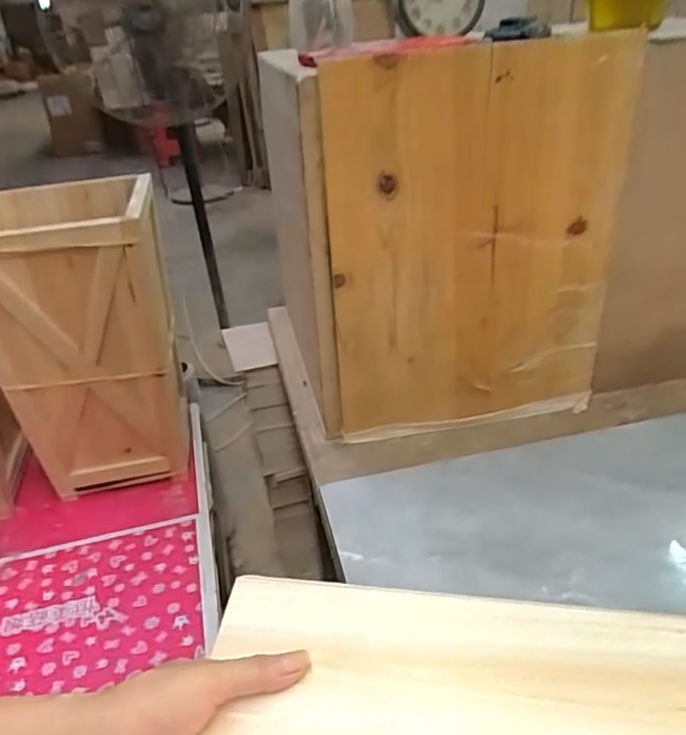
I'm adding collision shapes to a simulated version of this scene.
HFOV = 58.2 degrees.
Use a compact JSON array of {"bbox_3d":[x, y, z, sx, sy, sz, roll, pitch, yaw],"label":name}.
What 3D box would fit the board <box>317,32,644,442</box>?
[{"bbox_3d":[0.127,-0.103,0.594,0.276,0.361,0.019,-8,30,-4],"label":"board"}]

